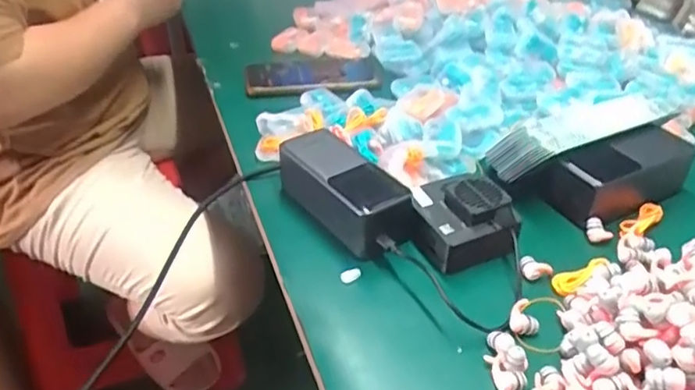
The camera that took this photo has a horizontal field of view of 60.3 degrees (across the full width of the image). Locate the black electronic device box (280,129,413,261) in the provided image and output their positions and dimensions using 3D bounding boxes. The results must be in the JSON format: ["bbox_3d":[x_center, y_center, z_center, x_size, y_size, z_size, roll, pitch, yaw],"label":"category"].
[{"bbox_3d":[-0.001,-0.002,0.507,0.060,0.053,0.137,-23,42,-29],"label":"black electronic device box"}]

